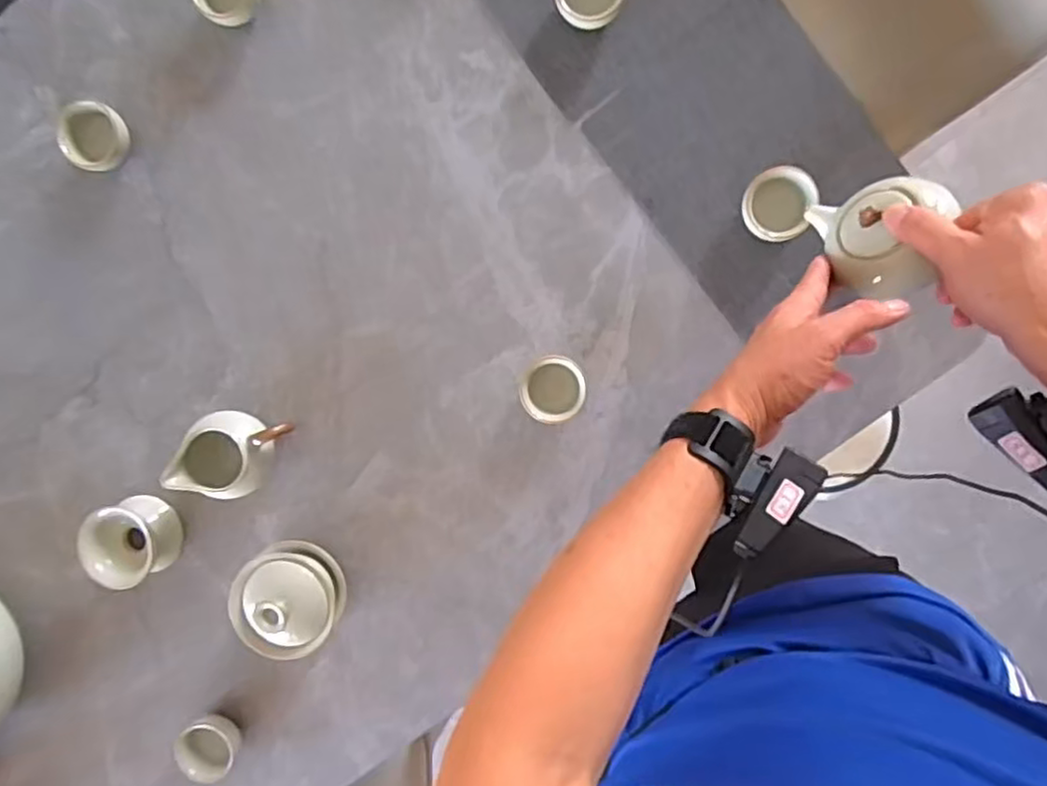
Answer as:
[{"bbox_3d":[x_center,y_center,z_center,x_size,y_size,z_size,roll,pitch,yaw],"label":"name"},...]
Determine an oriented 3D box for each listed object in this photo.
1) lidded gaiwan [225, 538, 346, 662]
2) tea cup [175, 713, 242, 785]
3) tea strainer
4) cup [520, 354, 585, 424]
[{"bbox_3d":[-0.216,0.190,0.614,0.094,0.078,0.087,0,95,5],"label":"lidded gaiwan"},{"bbox_3d":[-0.303,0.341,0.651,0.056,0.029,0.057,0,95,5],"label":"tea cup"},{"bbox_3d":[-0.370,0.141,0.634,0.071,0.048,0.073,0,95,5],"label":"tea strainer"},{"bbox_3d":[0.026,-0.004,0.605,0.056,0.033,0.058,0,95,5],"label":"cup"}]

